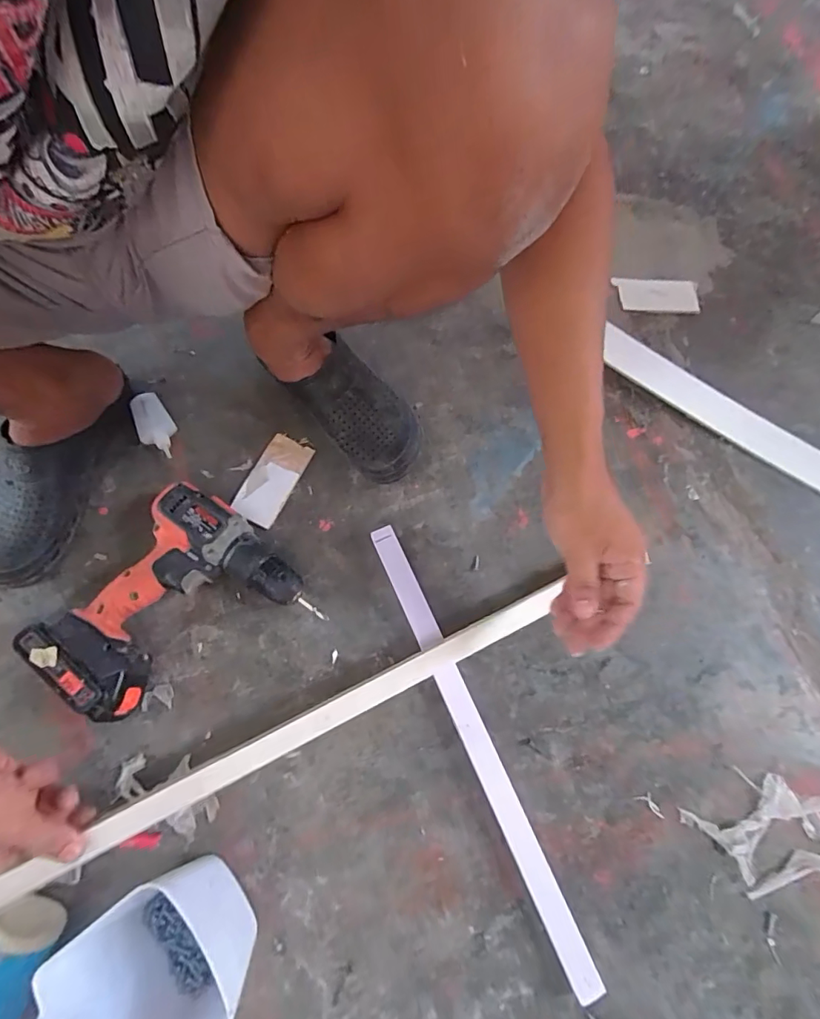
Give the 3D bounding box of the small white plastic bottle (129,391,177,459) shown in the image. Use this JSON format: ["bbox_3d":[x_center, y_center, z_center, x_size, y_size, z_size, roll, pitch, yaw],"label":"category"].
[{"bbox_3d":[-0.316,-0.102,0.591,0.043,0.022,0.084,-33,75,-12],"label":"small white plastic bottle"}]

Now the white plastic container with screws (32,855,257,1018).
[{"bbox_3d":[-0.189,0.358,0.377,0.112,0.128,0.112,-35,76,-13],"label":"white plastic container with screws"}]

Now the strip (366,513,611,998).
[{"bbox_3d":[0.062,0.223,0.488,0.025,0.023,0.457,-23,73,-10],"label":"strip"}]

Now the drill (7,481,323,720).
[{"bbox_3d":[-0.238,0.103,0.493,0.186,0.077,0.220,33,73,9],"label":"drill"}]

